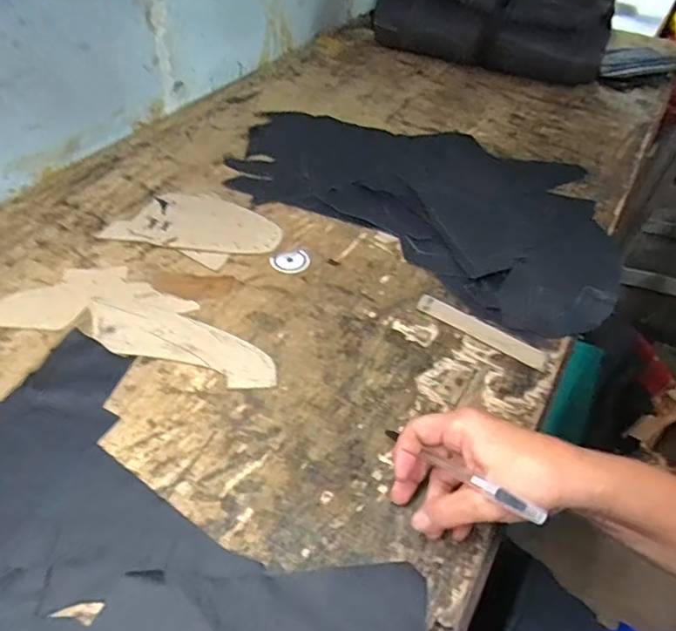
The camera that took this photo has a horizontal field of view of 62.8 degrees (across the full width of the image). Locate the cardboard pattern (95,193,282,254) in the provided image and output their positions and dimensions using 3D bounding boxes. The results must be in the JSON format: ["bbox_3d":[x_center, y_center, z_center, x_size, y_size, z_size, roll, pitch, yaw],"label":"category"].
[{"bbox_3d":[-0.154,-0.107,0.621,0.180,0.004,0.103,9,45,5],"label":"cardboard pattern"}]

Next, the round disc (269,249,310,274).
[{"bbox_3d":[-0.050,-0.059,0.584,0.039,0.004,0.039,2,45,-2],"label":"round disc"}]

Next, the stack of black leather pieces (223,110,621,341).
[{"bbox_3d":[0.109,-0.165,0.694,0.500,0.020,0.315,30,50,24],"label":"stack of black leather pieces"}]

